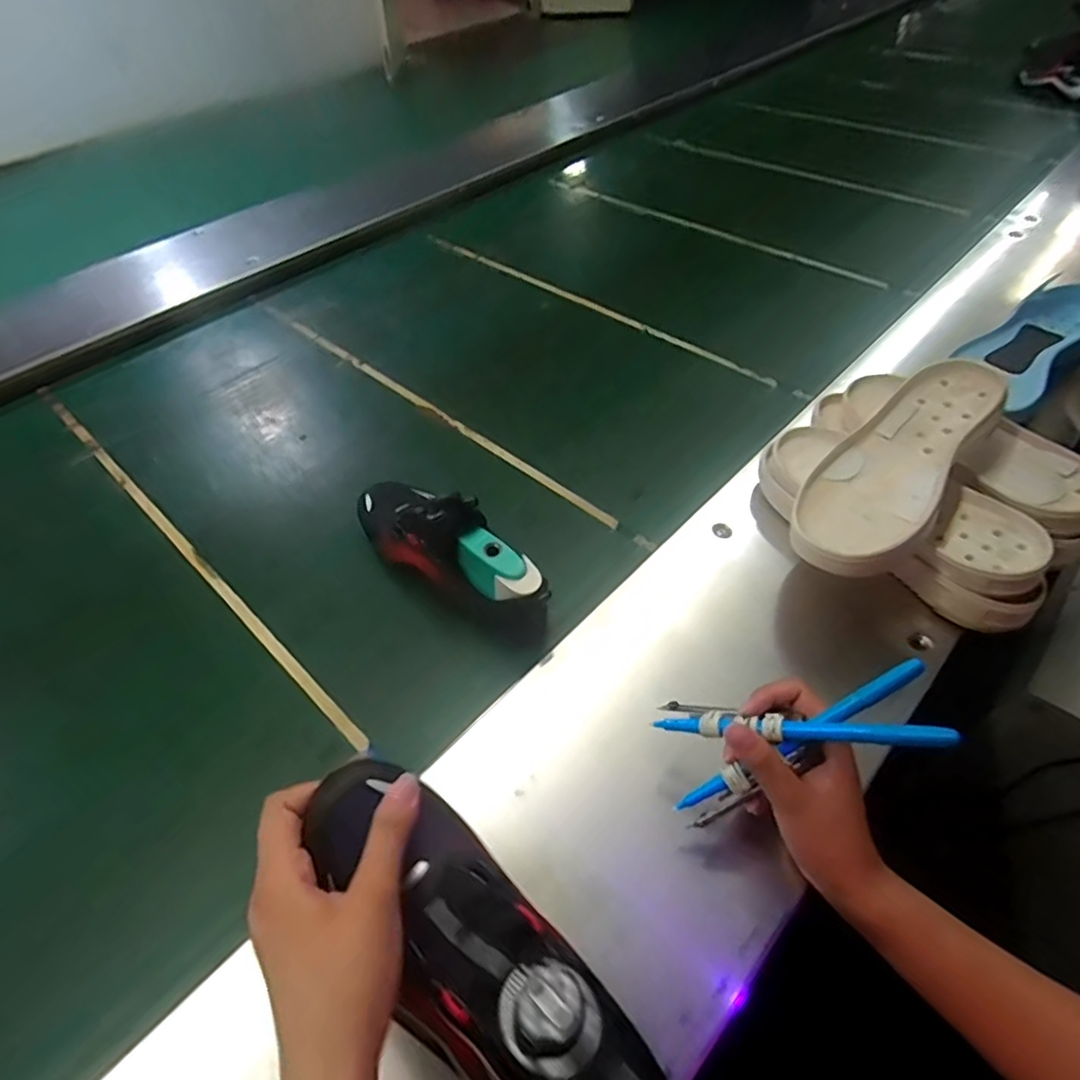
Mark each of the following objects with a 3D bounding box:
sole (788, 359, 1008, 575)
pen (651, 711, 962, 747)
[{"bbox_3d":[0.299,-0.070,0.529,0.099,0.053,0.258,26,51,33],"label":"sole"},{"bbox_3d":[0.146,0.110,0.370,0.166,0.010,0.011,-7,43,32],"label":"pen"}]

